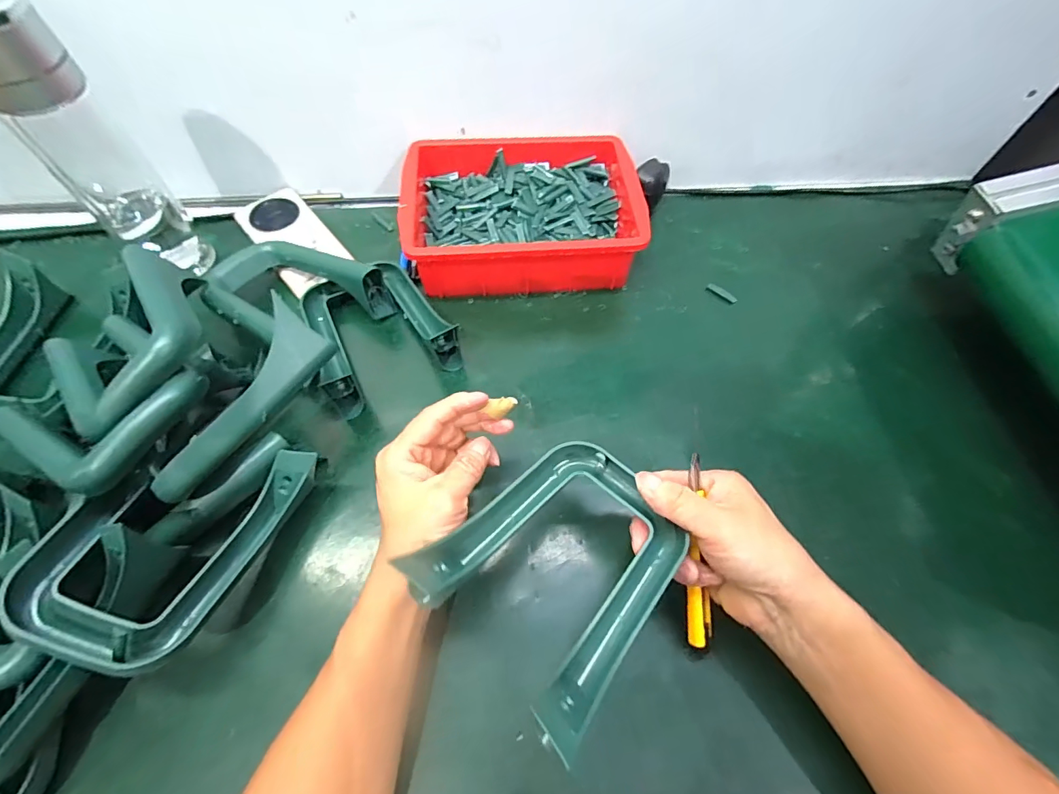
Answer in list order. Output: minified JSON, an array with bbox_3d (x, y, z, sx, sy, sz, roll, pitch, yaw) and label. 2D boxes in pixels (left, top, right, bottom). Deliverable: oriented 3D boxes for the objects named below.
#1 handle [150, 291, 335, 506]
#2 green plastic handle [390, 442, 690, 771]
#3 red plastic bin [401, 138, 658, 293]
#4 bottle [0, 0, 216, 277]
[{"bbox_3d":[-0.207,0.008,0.321,0.048,0.055,0.151,23,62,12],"label":"handle"},{"bbox_3d":[0.023,0.094,0.276,0.123,0.061,0.152,37,67,17],"label":"green plastic handle"},{"bbox_3d":[-0.010,-0.207,0.504,0.249,0.071,0.189,-2,62,-3],"label":"red plastic bin"},{"bbox_3d":[-0.394,-0.219,0.406,0.079,0.245,0.066,41,68,19],"label":"bottle"}]

